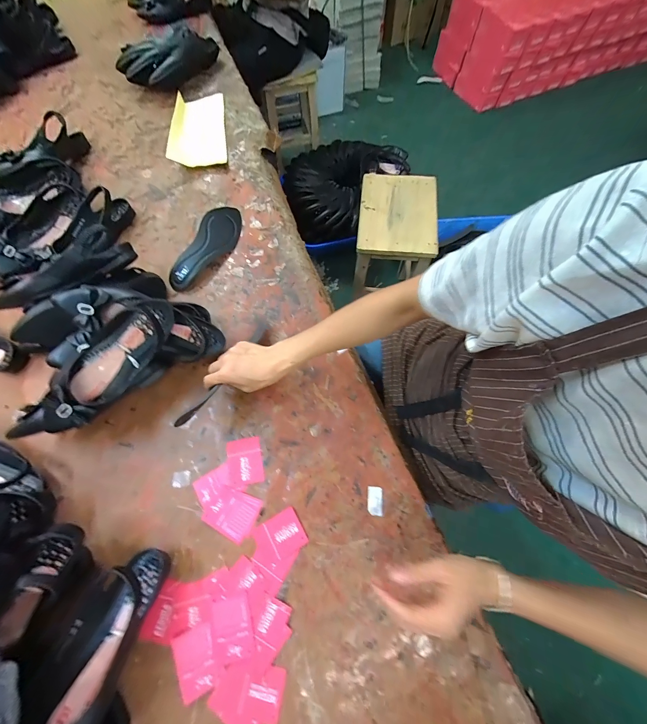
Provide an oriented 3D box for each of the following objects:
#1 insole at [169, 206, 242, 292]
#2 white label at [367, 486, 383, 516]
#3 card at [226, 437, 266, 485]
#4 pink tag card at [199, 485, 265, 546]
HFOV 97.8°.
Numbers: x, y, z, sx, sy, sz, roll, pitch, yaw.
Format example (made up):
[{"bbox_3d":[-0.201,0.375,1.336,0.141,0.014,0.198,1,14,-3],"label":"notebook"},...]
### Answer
[{"bbox_3d":[-0.254,-0.254,0.616,0.071,0.035,0.230,29,73,12],"label":"insole"},{"bbox_3d":[0.082,0.219,0.446,0.023,0.004,0.041,2,70,3],"label":"white label"},{"bbox_3d":[-0.132,0.165,0.473,0.058,0.004,0.072,-10,70,-2],"label":"card"},{"bbox_3d":[-0.145,0.238,0.446,0.078,0.004,0.064,20,72,9],"label":"pink tag card"}]

